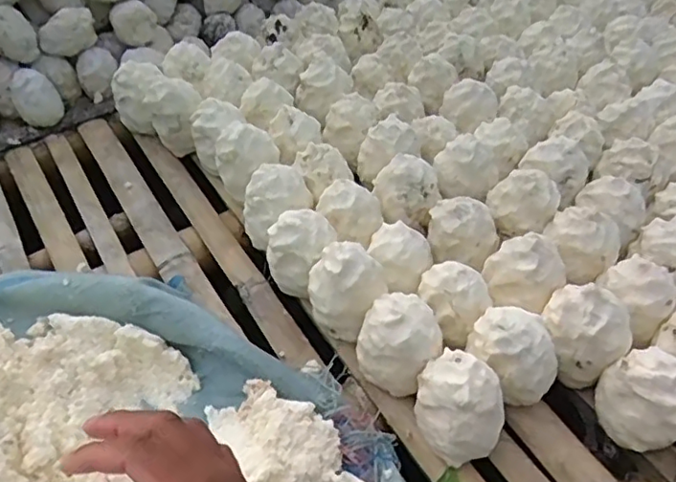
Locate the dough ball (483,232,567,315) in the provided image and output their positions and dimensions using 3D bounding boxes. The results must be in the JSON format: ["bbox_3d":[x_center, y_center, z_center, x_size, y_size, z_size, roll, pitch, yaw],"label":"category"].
[{"bbox_3d":[0.211,0.032,0.671,0.068,0.066,0.081,-34,56,-29],"label":"dough ball"}]

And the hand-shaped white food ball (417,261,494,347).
[{"bbox_3d":[0.127,0.062,0.658,0.058,0.059,0.078,-33,55,-29],"label":"hand-shaped white food ball"}]

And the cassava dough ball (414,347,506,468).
[{"bbox_3d":[0.118,0.170,0.590,0.090,0.101,0.071,27,51,23],"label":"cassava dough ball"}]

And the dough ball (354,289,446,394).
[{"bbox_3d":[0.068,0.101,0.623,0.077,0.092,0.074,1,46,-1],"label":"dough ball"}]

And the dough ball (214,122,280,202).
[{"bbox_3d":[-0.120,-0.111,0.797,0.078,0.090,0.072,-32,55,-29],"label":"dough ball"}]

